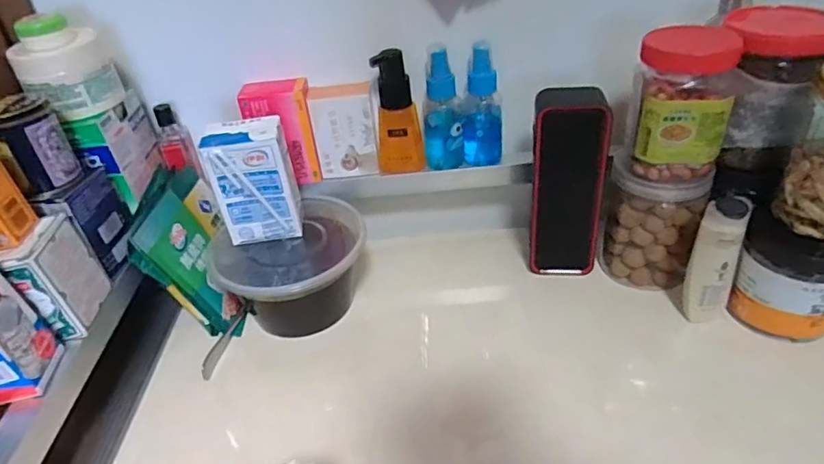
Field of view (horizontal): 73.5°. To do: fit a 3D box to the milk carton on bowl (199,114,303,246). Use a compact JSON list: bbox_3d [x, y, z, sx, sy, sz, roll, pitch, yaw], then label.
[{"bbox_3d":[-0.137,-0.043,0.487,0.067,0.104,0.034,-10,36,-6],"label":"milk carton on bowl"}]

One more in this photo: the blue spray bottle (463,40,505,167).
[{"bbox_3d":[0.071,-0.127,0.538,0.038,0.119,0.043,1,37,9],"label":"blue spray bottle"}]

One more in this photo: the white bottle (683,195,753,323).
[{"bbox_3d":[0.253,0.023,0.458,0.036,0.114,0.028,-26,41,-26],"label":"white bottle"}]

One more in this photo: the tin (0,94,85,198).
[{"bbox_3d":[-0.283,-0.067,0.411,0.044,0.067,0.040,-3,36,3],"label":"tin"}]

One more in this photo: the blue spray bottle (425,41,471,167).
[{"bbox_3d":[0.032,-0.116,0.532,0.035,0.117,0.030,10,39,20],"label":"blue spray bottle"}]

